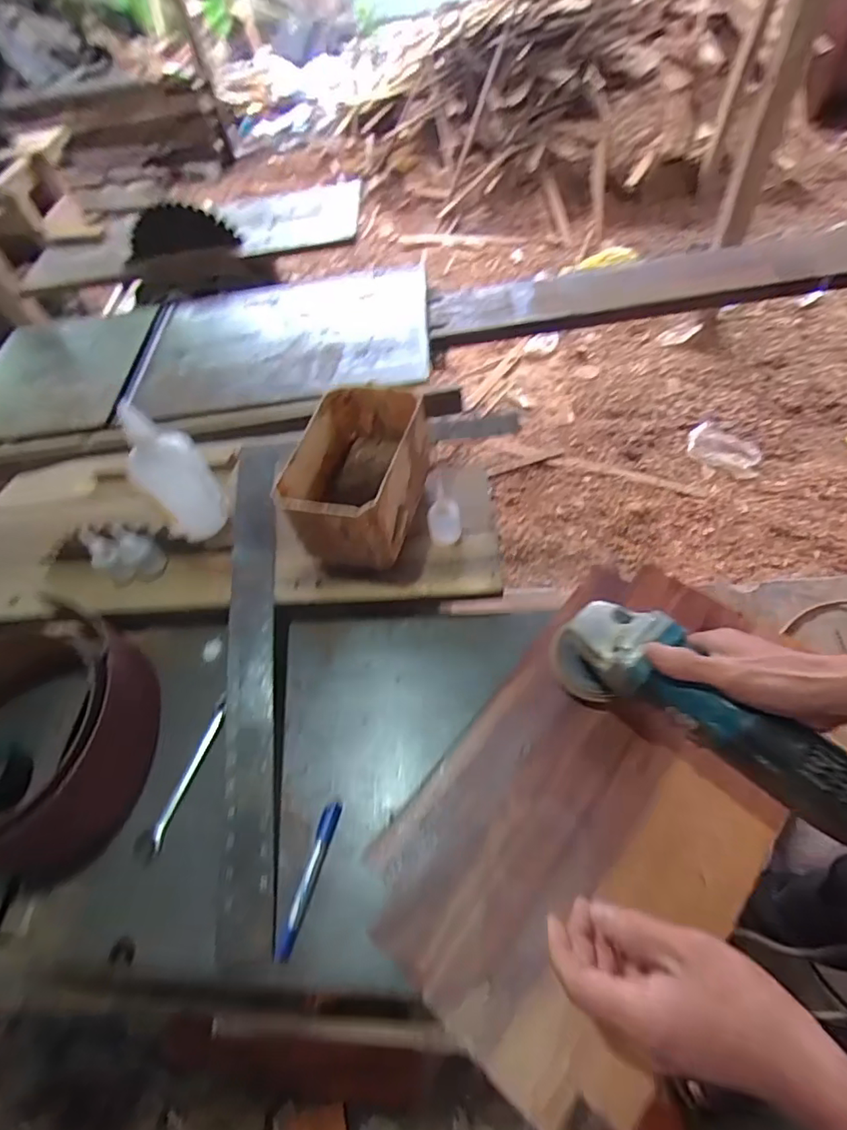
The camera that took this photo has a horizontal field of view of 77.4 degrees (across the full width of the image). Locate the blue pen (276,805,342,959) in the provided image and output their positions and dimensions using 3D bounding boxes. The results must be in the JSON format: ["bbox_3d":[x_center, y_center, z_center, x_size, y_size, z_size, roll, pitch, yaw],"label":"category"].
[{"bbox_3d":[-0.107,0.291,0.495,0.017,0.015,0.130,10,58,16],"label":"blue pen"}]

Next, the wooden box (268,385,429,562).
[{"bbox_3d":[-0.075,-0.106,0.621,0.134,0.102,0.195,6,57,13],"label":"wooden box"}]

